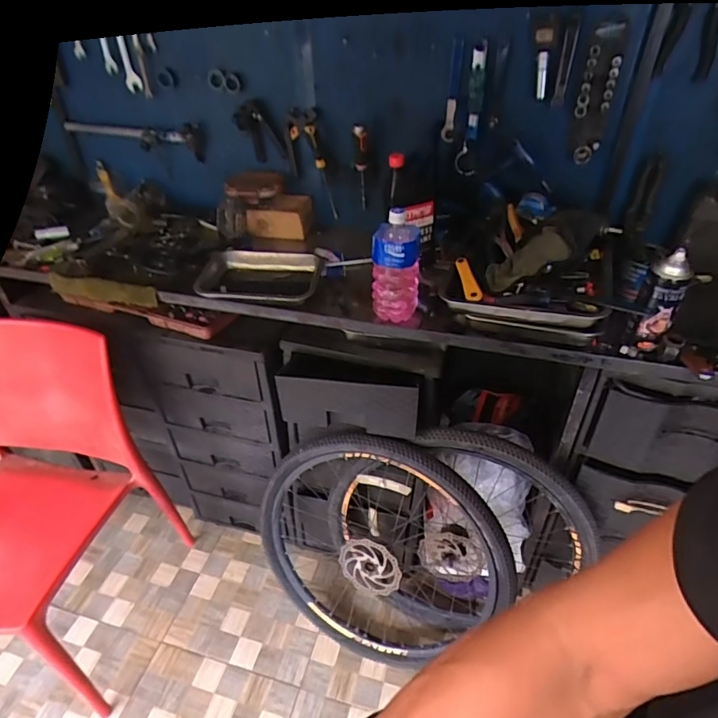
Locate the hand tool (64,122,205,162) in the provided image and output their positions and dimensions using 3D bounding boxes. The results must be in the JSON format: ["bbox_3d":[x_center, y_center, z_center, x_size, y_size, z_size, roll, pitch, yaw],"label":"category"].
[{"bbox_3d":[-0.589,-0.579,1.293,0.389,0.084,0.038,9,39,13],"label":"hand tool"}]

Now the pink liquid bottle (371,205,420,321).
[{"bbox_3d":[0.071,-0.177,0.925,0.089,0.208,0.076,3,39,6],"label":"pink liquid bottle"}]

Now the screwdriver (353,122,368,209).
[{"bbox_3d":[0.005,-0.462,1.174,0.033,0.230,0.032,2,59,5],"label":"screwdriver"}]

